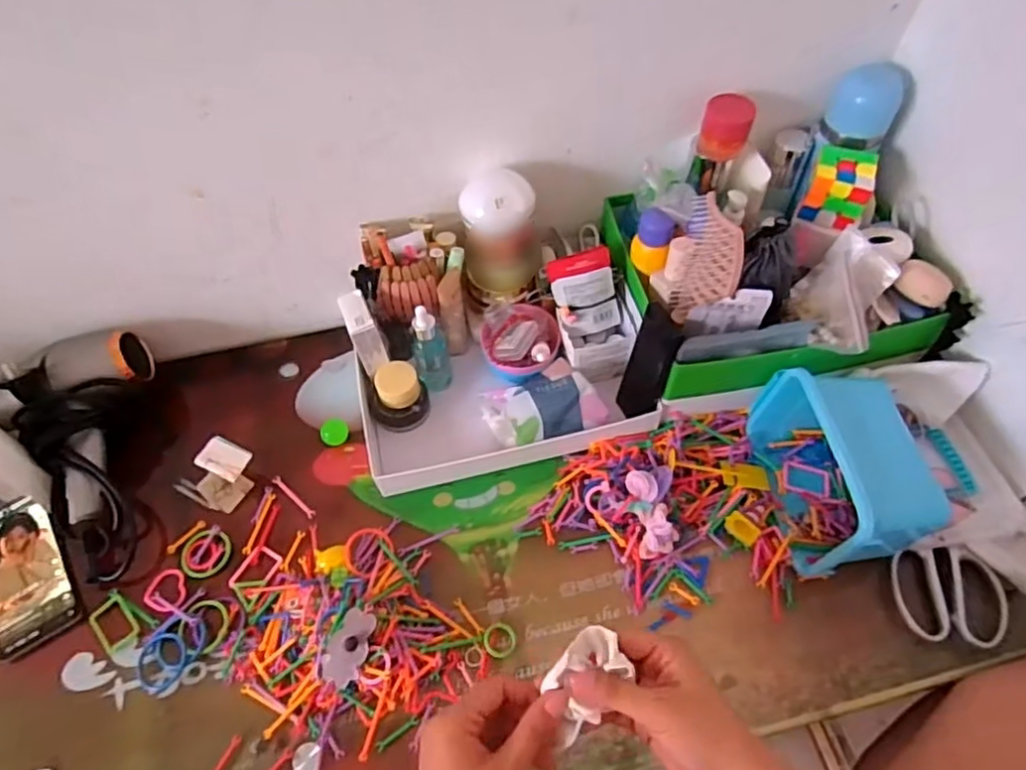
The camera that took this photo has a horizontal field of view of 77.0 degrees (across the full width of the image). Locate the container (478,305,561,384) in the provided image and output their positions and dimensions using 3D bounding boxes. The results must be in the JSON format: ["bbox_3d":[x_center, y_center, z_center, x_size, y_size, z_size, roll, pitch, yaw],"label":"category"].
[{"bbox_3d":[0.009,-0.047,0.716,0.084,0.068,0.081,-1,58,2],"label":"container"}]

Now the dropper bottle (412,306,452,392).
[{"bbox_3d":[-0.088,-0.036,0.692,0.038,0.108,0.035,-14,59,-7],"label":"dropper bottle"}]

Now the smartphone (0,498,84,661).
[{"bbox_3d":[-0.479,0.184,0.630,0.071,0.013,0.150,-29,64,-18],"label":"smartphone"}]

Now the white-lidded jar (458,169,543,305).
[{"bbox_3d":[-0.011,-0.158,0.688,0.078,0.134,0.079,-1,58,2],"label":"white-lidded jar"}]

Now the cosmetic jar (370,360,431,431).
[{"bbox_3d":[-0.125,0.013,0.701,0.060,0.061,0.050,-5,58,-1],"label":"cosmetic jar"}]

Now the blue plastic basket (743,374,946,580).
[{"bbox_3d":[0.316,0.068,0.601,0.120,0.109,0.177,-8,58,-3],"label":"blue plastic basket"}]

